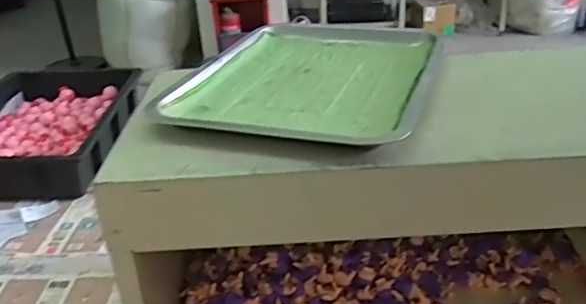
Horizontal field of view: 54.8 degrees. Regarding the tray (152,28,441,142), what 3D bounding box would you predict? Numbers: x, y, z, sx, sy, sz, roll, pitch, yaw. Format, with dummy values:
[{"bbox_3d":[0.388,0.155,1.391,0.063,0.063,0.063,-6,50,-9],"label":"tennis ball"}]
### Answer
[{"bbox_3d":[0.026,-0.089,0.649,0.253,0.028,0.337,7,27,18],"label":"tray"}]

